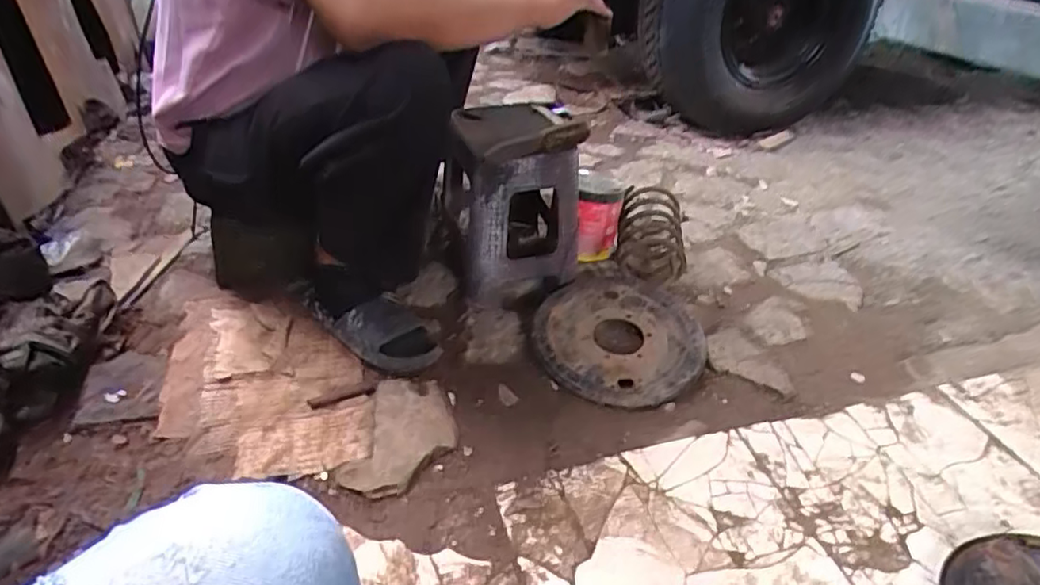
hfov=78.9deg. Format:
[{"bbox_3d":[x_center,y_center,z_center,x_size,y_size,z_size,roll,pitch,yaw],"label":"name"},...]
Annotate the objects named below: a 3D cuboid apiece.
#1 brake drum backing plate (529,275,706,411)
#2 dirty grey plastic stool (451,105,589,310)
[{"bbox_3d":[0.179,0.088,1.171,0.308,0.065,0.316,3,35,3],"label":"brake drum backing plate"},{"bbox_3d":[-0.002,-0.146,1.217,0.230,0.348,0.198,-1,35,-2],"label":"dirty grey plastic stool"}]

